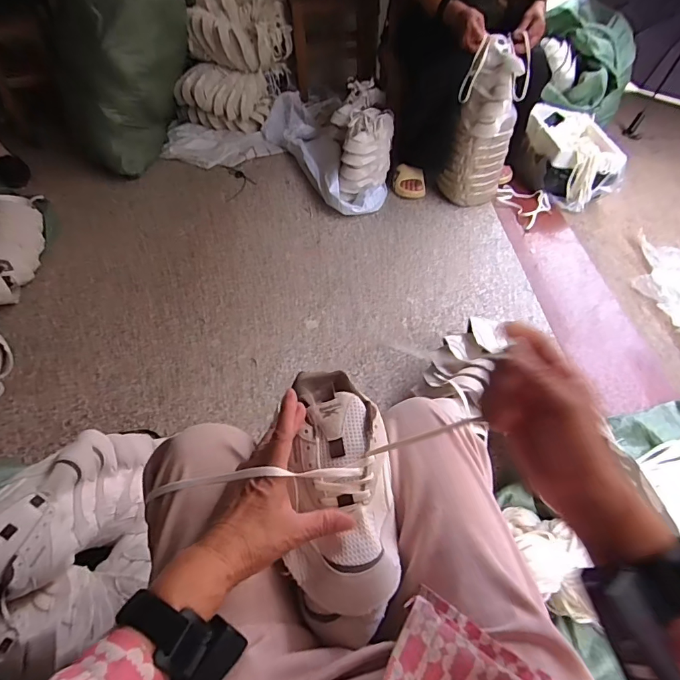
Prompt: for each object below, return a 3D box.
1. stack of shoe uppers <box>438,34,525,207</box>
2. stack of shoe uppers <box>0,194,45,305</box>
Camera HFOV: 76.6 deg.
[{"bbox_3d":[0.447,-0.652,1.360,0.152,0.461,0.148,-32,59,-23],"label":"stack of shoe uppers"},{"bbox_3d":[-0.956,-0.294,1.261,0.126,0.132,0.502,-16,53,-11],"label":"stack of shoe uppers"}]

